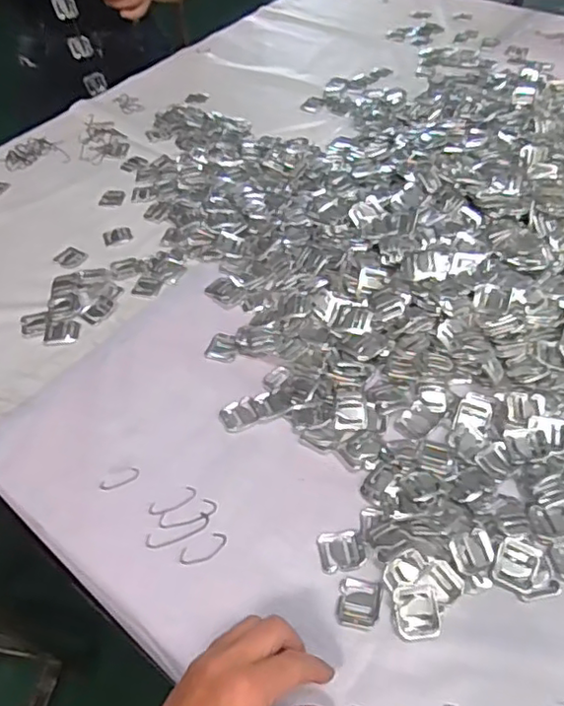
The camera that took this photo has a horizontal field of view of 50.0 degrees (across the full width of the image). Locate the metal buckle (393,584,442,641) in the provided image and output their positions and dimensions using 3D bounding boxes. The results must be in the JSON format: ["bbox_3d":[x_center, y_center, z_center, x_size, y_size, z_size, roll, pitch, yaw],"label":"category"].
[{"bbox_3d":[0.097,0.186,0.435,0.030,0.007,0.036,-3,49,3],"label":"metal buckle"}]

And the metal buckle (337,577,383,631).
[{"bbox_3d":[0.057,0.184,0.444,0.030,0.004,0.034,9,50,14],"label":"metal buckle"}]

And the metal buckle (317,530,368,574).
[{"bbox_3d":[0.047,0.153,0.469,0.035,0.004,0.032,-8,48,-2],"label":"metal buckle"}]

